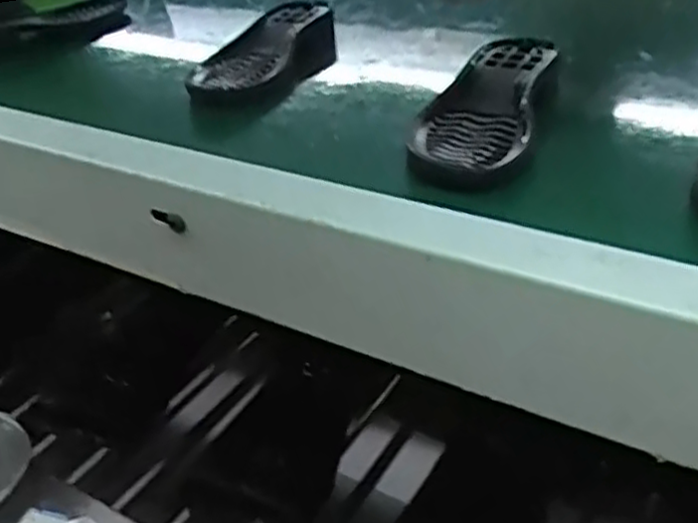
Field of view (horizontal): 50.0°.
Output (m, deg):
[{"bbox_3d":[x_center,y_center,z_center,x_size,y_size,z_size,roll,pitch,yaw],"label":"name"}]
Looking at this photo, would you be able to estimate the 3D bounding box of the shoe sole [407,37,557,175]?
[{"bbox_3d":[0.092,-0.110,0.509,0.071,0.019,0.209,7,37,19],"label":"shoe sole"}]

